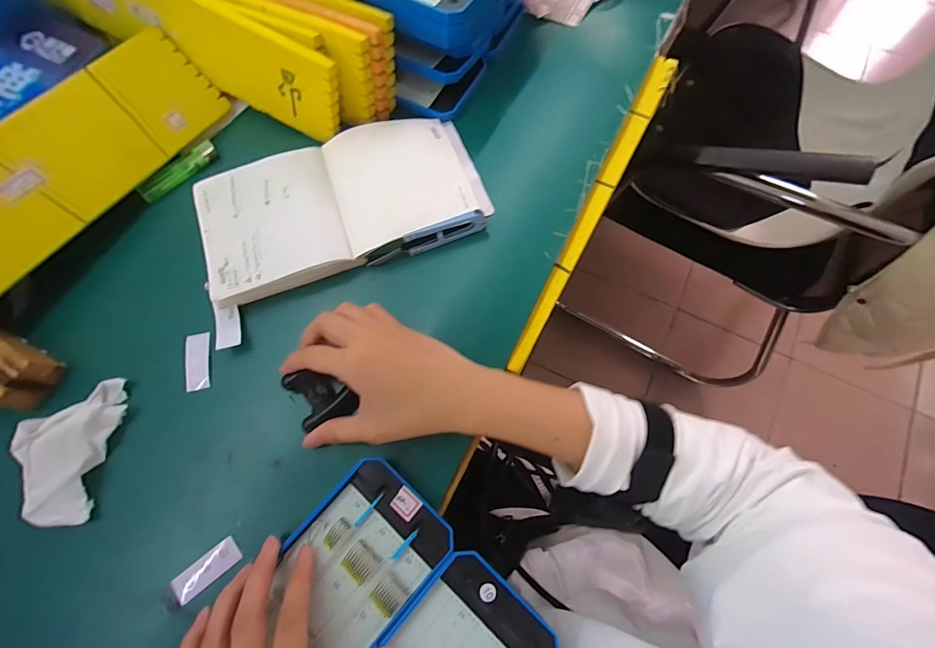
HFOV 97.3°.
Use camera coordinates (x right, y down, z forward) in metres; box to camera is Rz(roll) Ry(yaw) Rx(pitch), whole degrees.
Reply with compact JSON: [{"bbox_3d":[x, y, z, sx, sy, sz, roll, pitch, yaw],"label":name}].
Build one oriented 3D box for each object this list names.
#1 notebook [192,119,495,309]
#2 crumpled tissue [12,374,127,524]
[{"bbox_3d":[-0.110,-0.111,0.359,0.238,0.014,0.129,-23,74,-8],"label":"notebook"},{"bbox_3d":[-0.295,0.092,0.304,0.060,0.029,0.104,9,72,2],"label":"crumpled tissue"}]

